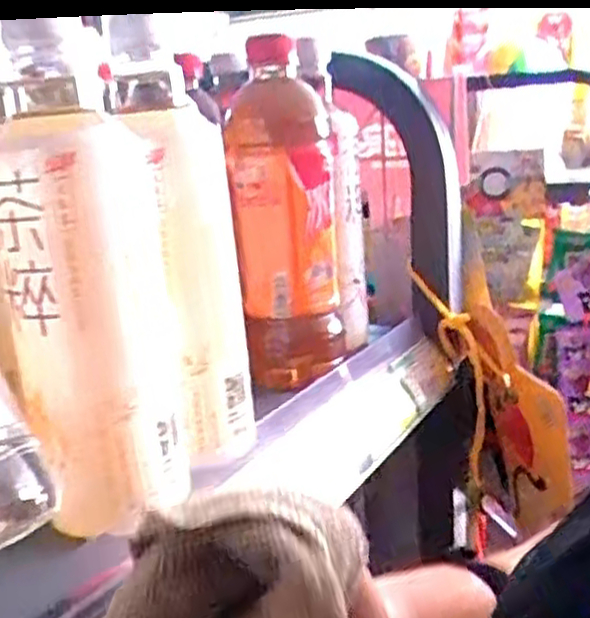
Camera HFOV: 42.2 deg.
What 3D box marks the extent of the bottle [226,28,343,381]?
[{"bbox_3d":[-0.004,-0.054,0.457,0.056,0.197,0.068,-3,14,4],"label":"bottle"}]

